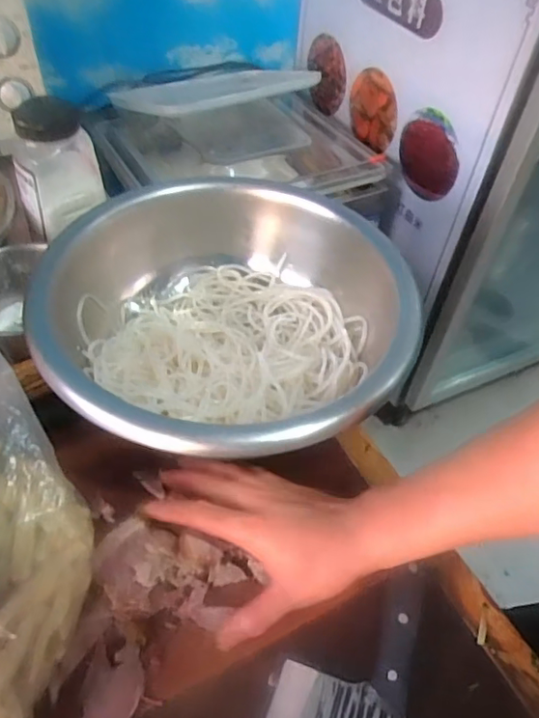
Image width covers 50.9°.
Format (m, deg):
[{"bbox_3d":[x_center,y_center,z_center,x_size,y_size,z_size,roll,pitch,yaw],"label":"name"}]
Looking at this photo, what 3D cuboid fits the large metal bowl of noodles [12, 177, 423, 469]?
[{"bbox_3d":[-0.035,-0.039,0.545,0.335,0.099,0.349,2,50,-2],"label":"large metal bowl of noodles"}]

